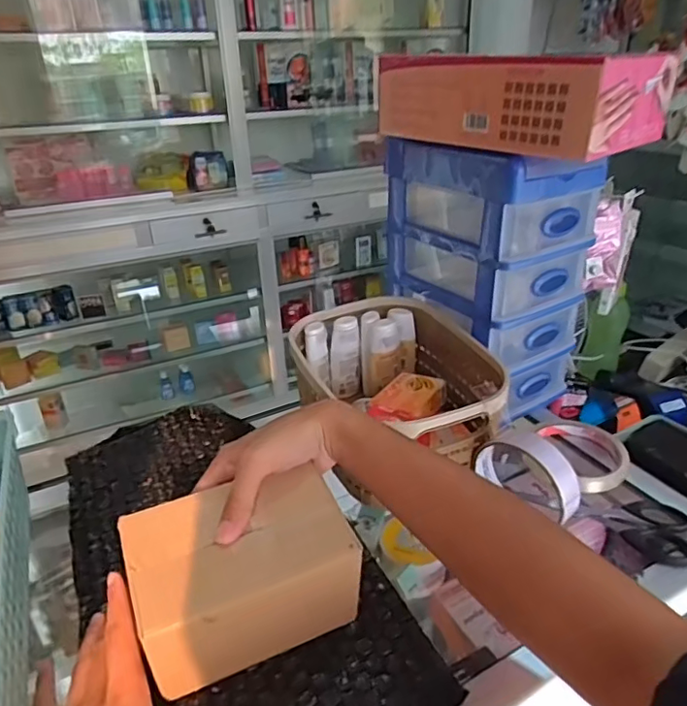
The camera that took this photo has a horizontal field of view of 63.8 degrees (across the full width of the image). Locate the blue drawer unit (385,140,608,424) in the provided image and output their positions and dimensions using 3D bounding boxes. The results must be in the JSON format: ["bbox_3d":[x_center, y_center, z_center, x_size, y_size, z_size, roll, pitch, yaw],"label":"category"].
[{"bbox_3d":[0.150,-0.089,0.583,0.142,0.251,0.166,-14,30,-22],"label":"blue drawer unit"}]

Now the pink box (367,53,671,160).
[{"bbox_3d":[0.147,-0.217,0.475,0.137,0.066,0.197,-22,34,-33],"label":"pink box"}]

